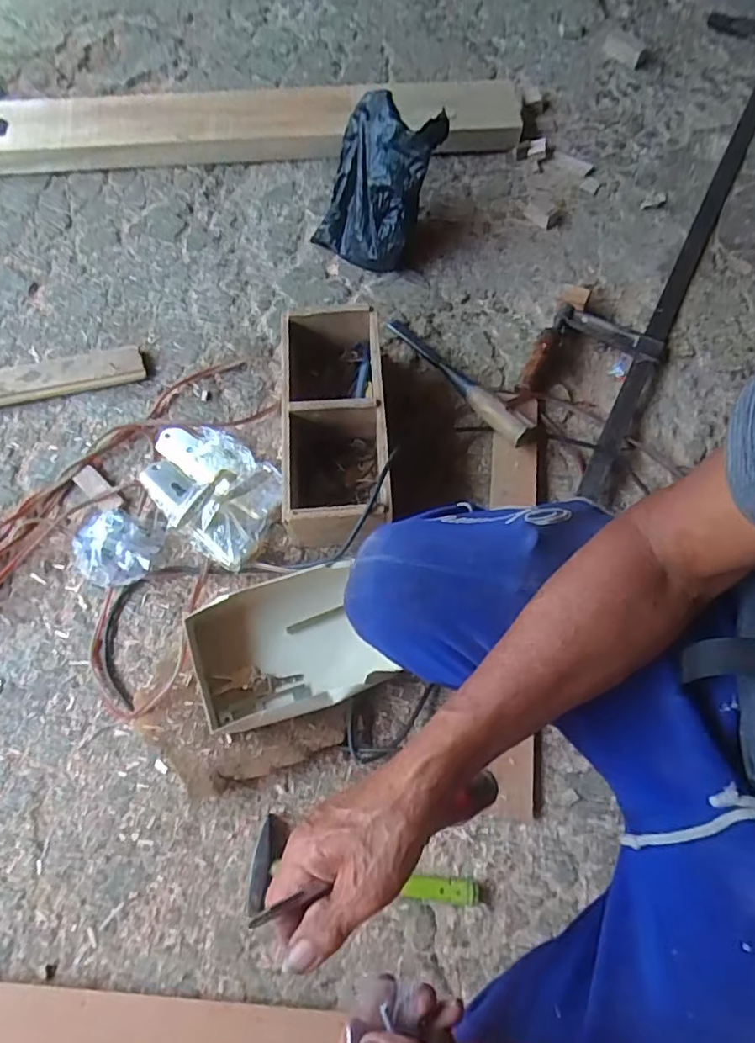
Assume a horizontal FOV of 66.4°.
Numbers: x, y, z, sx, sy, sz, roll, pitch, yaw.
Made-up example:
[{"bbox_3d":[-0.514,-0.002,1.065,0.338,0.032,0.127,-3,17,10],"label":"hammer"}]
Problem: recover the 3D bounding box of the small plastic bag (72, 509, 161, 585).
[{"bbox_3d":[-0.331,0.034,0.720,0.110,0.038,0.095,6,70,1],"label":"small plastic bag"}]

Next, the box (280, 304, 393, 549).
[{"bbox_3d":[-0.051,-0.119,0.742,0.130,0.111,0.292,-3,70,-2],"label":"box"}]

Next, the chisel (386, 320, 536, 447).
[{"bbox_3d":[0.115,-0.204,0.816,0.047,0.038,0.277,-34,61,-12],"label":"chisel"}]

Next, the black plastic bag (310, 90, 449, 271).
[{"bbox_3d":[-0.003,-0.491,0.855,0.151,0.184,0.141,25,71,8],"label":"black plastic bag"}]

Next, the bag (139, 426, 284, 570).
[{"bbox_3d":[-0.218,-0.048,0.744,0.212,0.053,0.142,35,73,11],"label":"bag"}]

